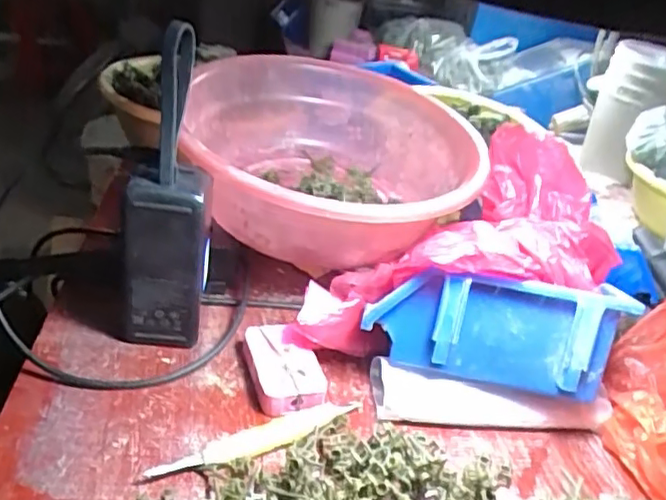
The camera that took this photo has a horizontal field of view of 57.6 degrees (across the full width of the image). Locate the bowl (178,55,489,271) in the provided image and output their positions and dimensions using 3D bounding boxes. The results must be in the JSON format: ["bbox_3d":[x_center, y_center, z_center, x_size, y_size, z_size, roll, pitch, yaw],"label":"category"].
[{"bbox_3d":[-0.004,-0.077,0.516,0.244,0.101,0.257,17,32,11],"label":"bowl"}]

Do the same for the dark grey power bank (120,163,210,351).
[{"bbox_3d":[-0.118,0.010,0.430,0.061,0.136,0.040,5,32,-7],"label":"dark grey power bank"}]

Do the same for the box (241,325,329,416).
[{"bbox_3d":[-0.036,0.084,0.437,0.048,0.017,0.074,-3,34,-21],"label":"box"}]

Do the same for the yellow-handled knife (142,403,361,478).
[{"bbox_3d":[-0.044,0.120,0.391,0.146,0.007,0.024,-12,38,-31],"label":"yellow-handled knife"}]

